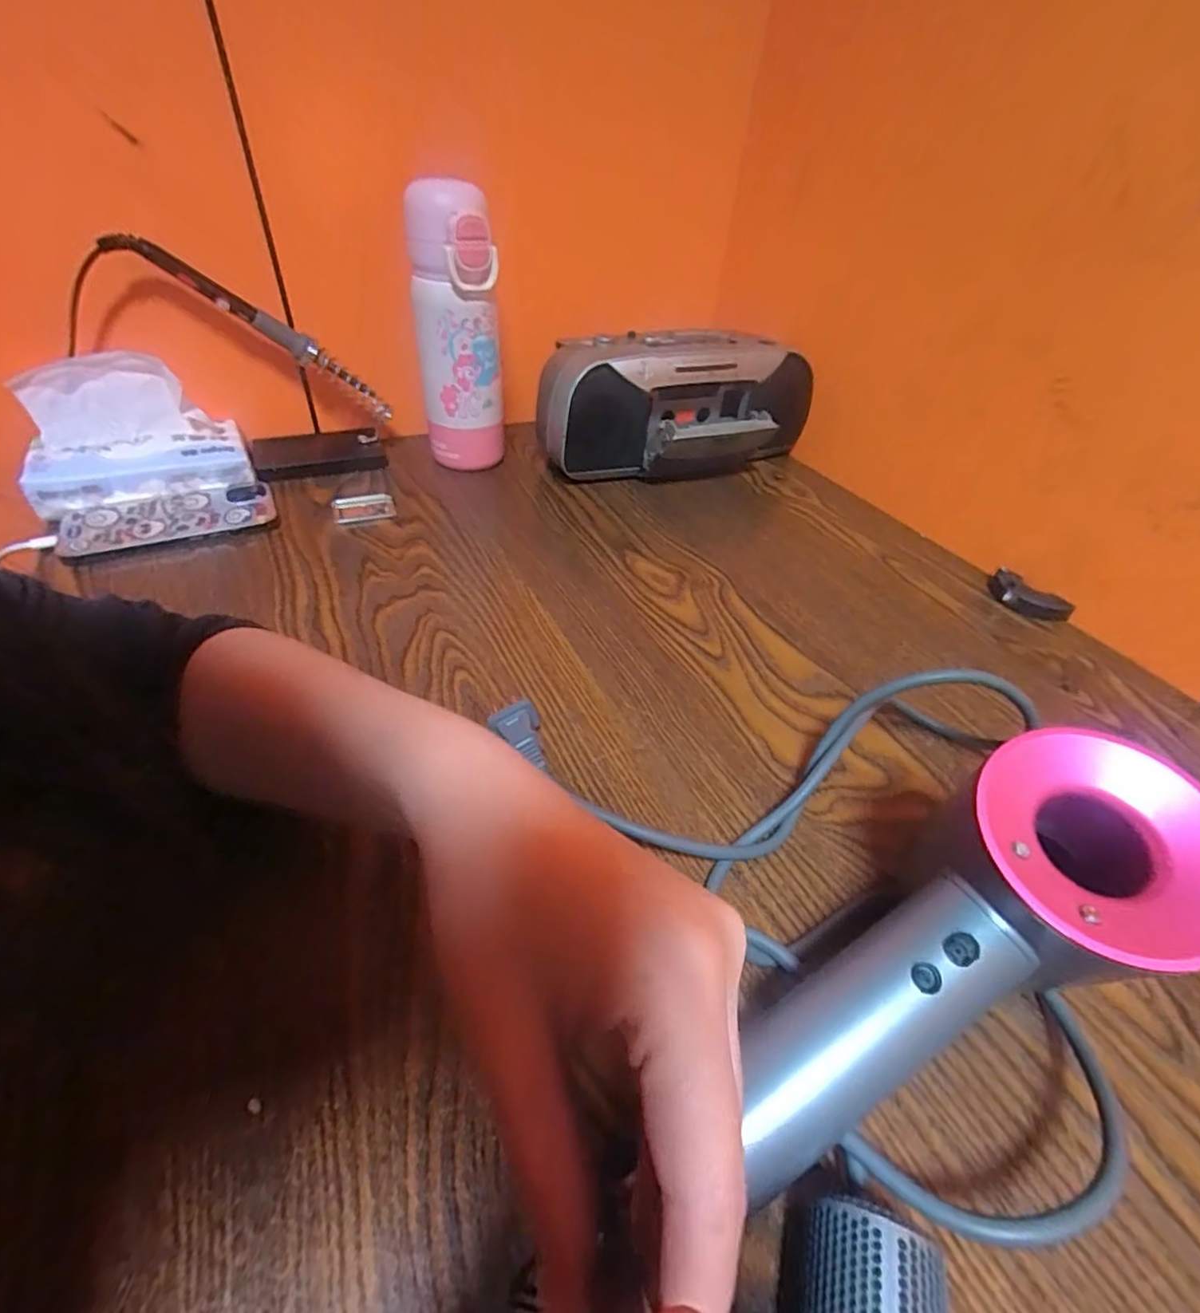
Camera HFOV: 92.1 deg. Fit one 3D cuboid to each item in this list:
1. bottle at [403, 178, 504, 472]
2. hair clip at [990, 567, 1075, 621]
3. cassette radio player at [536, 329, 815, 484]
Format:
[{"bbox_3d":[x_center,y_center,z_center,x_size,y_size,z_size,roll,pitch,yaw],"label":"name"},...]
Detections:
[{"bbox_3d":[-0.129,-0.277,0.530,0.074,0.229,0.087,-9,44,-16],"label":"bottle"},{"bbox_3d":[0.335,-0.045,0.454,0.059,0.018,0.030,35,49,28],"label":"hair clip"},{"bbox_3d":[0.074,-0.238,0.575,0.268,0.135,0.122,3,42,-3],"label":"cassette radio player"}]

